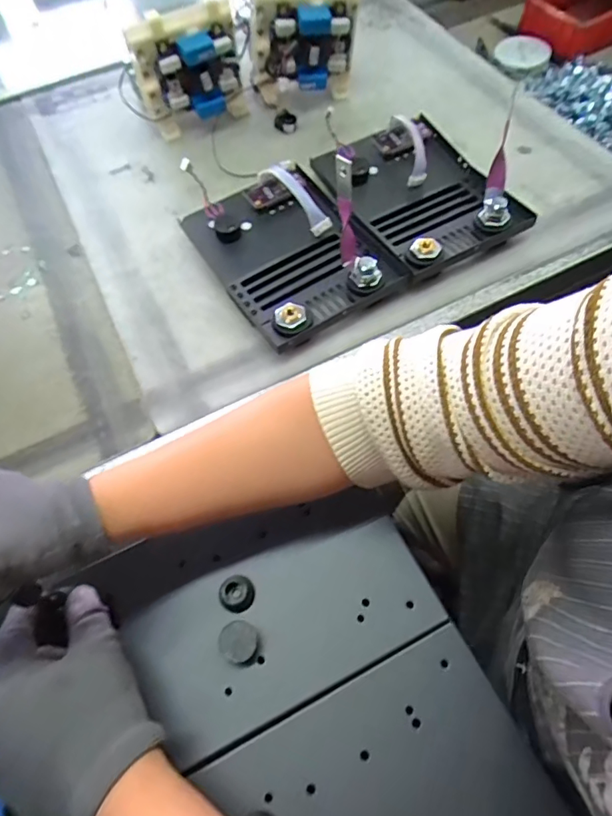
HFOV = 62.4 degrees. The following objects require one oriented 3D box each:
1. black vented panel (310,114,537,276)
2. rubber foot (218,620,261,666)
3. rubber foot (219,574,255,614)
[{"bbox_3d":[0.121,-0.238,0.537,0.157,0.039,0.197,-28,63,-11],"label":"black vented panel"},{"bbox_3d":[-0.044,0.157,0.339,0.026,0.012,0.025,-1,61,3],"label":"rubber foot"},{"bbox_3d":[-0.049,0.128,0.353,0.024,0.011,0.026,-1,61,3],"label":"rubber foot"}]

